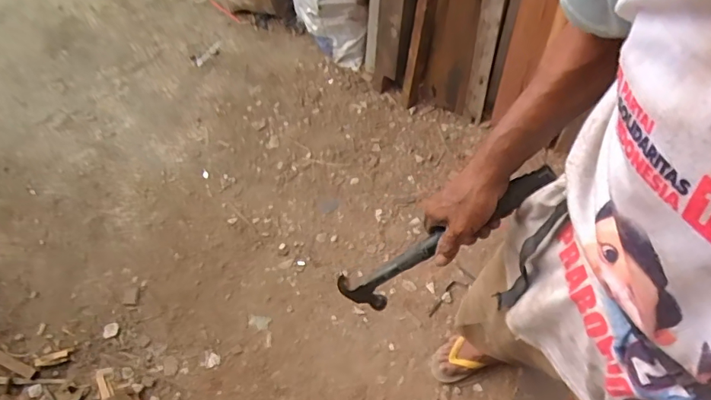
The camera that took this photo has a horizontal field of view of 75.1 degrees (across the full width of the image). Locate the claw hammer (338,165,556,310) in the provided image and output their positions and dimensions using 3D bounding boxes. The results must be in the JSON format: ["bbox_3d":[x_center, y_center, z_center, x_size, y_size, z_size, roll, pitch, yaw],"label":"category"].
[{"bbox_3d":[0.111,0.060,0.601,0.325,0.077,0.044,-38,57,31],"label":"claw hammer"}]

